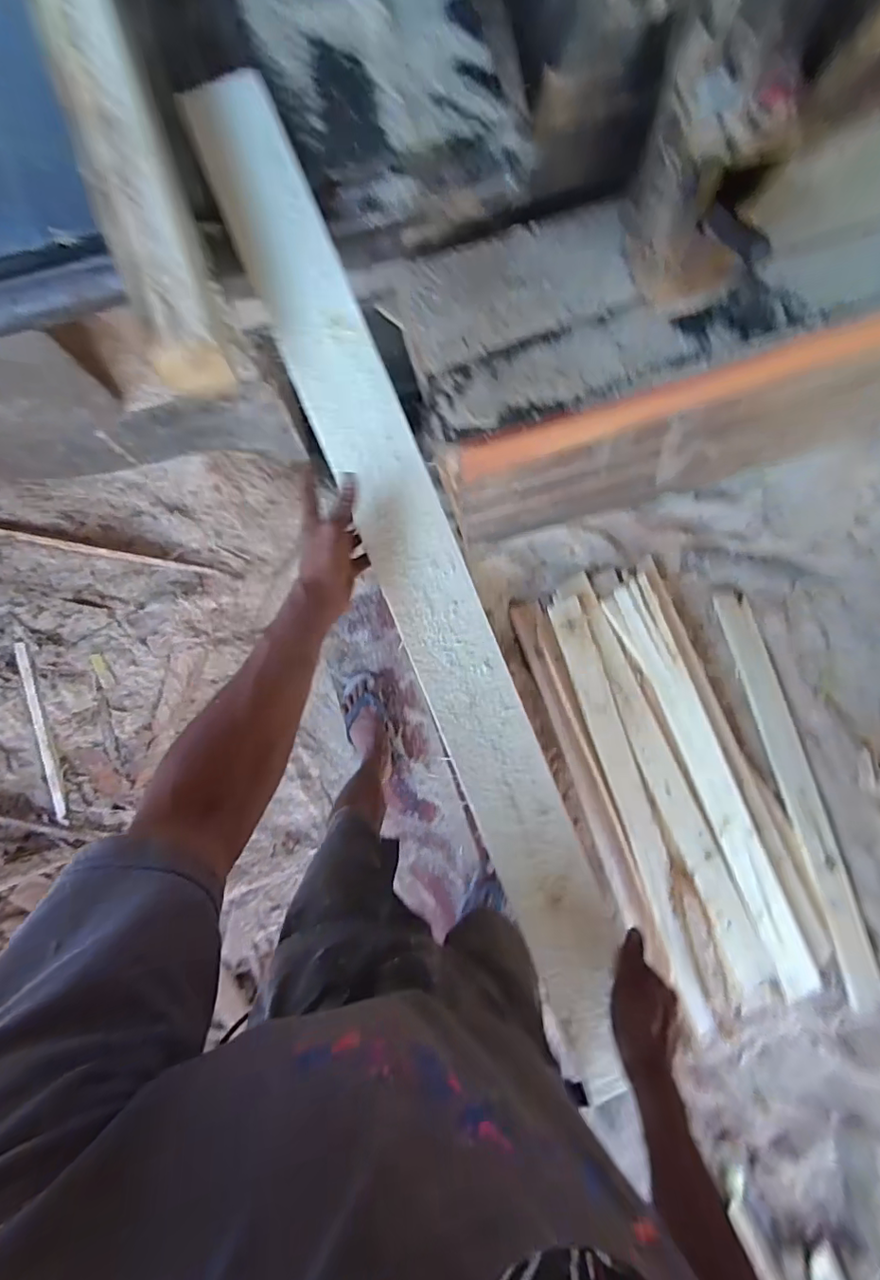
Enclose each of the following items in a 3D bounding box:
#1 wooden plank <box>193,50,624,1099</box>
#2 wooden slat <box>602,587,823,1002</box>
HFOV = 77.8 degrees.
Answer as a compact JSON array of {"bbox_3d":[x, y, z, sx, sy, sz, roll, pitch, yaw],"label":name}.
[{"bbox_3d":[-0.011,-0.056,0.571,0.106,0.029,1.086,-22,90,-3],"label":"wooden plank"},{"bbox_3d":[0.693,0.366,1.397,0.097,0.027,1.064,-24,81,12],"label":"wooden slat"}]

